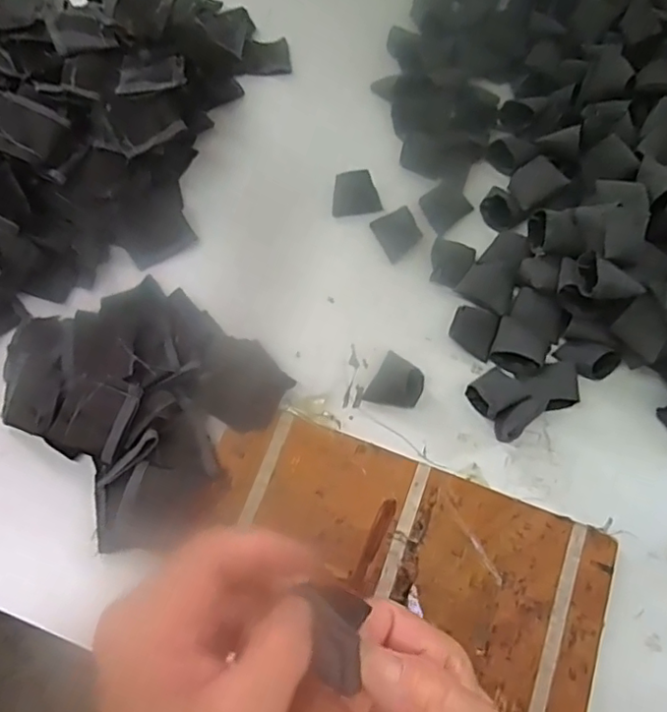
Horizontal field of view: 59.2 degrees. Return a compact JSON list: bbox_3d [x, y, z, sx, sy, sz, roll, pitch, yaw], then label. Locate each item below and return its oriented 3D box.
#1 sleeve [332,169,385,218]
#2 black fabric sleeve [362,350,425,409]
[{"bbox_3d":[0.021,-0.142,0.509,0.040,0.022,0.033,3,66,1],"label":"sleeve"},{"bbox_3d":[0.048,0.021,0.436,0.036,0.012,0.039,27,68,11],"label":"black fabric sleeve"}]

